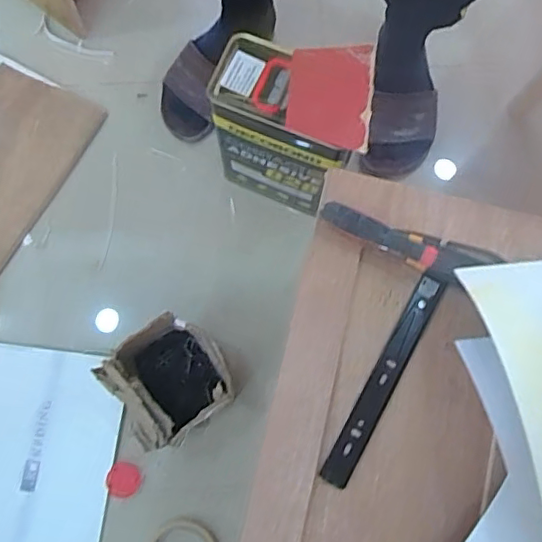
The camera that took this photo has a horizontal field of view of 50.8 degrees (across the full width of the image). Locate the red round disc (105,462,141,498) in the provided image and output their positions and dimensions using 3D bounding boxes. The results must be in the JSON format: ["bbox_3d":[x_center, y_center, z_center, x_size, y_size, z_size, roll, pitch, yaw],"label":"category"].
[{"bbox_3d":[-0.190,0.269,0.735,0.041,0.005,0.043,0,77,0],"label":"red round disc"}]

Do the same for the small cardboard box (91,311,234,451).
[{"bbox_3d":[-0.128,0.140,0.724,0.140,0.103,0.132,-42,80,-9],"label":"small cardboard box"}]

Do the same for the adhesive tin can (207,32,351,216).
[{"bbox_3d":[0.012,-0.167,0.706,0.164,0.228,0.088,27,79,6],"label":"adhesive tin can"}]

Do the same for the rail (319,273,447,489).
[{"bbox_3d":[0.104,0.097,0.520,0.024,0.010,0.207,29,79,7],"label":"rail"}]

